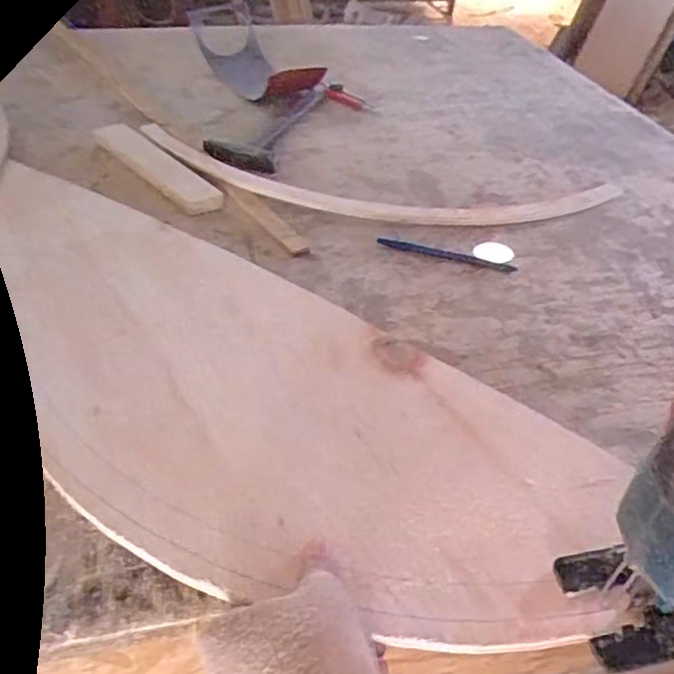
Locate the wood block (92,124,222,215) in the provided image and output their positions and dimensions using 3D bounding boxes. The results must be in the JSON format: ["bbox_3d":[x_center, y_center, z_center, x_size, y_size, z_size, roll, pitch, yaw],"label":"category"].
[{"bbox_3d":[-0.223,-0.209,0.800,0.048,0.016,0.243,-28,50,-34],"label":"wood block"}]

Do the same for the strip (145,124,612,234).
[{"bbox_3d":[0.048,-0.183,0.799,0.603,0.019,0.167,7,39,2],"label":"strip"}]

